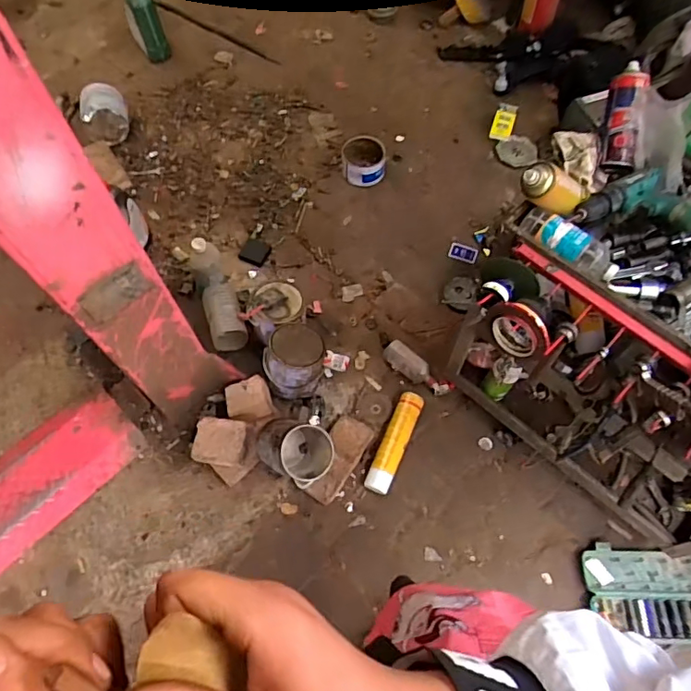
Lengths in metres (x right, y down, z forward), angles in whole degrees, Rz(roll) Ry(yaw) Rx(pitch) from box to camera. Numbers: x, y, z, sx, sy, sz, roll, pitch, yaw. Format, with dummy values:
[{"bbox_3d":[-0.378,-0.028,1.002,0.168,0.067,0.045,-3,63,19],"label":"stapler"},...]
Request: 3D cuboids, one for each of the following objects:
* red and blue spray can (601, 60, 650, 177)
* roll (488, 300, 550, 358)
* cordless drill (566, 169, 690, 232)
[{"bbox_3d":[0.486,-0.396,0.948,0.050,0.063,0.183,5,94,4],"label":"red and blue spray can"},{"bbox_3d":[0.291,-0.026,0.906,0.112,0.115,0.033,41,71,18],"label":"roll"},{"bbox_3d":[0.493,-0.235,0.873,0.225,0.067,0.119,14,67,8],"label":"cordless drill"}]

